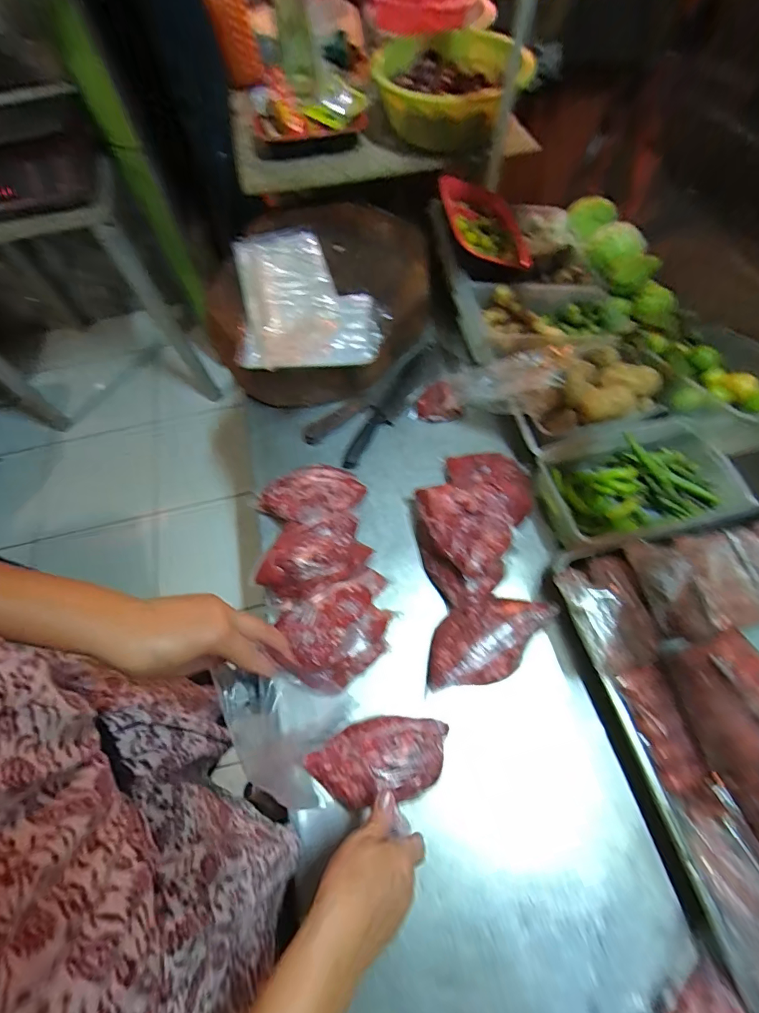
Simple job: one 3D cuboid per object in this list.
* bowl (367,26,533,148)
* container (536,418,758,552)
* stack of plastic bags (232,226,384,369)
[{"bbox_3d":[0.129,-0.832,0.827,0.254,0.114,0.263,-6,65,0],"label":"bowl"},{"bbox_3d":[0.376,-0.030,0.625,0.256,0.064,0.159,-12,65,-3],"label":"container"},{"bbox_3d":[-0.131,-0.380,0.740,0.241,0.032,0.336,-9,65,-2],"label":"stack of plastic bags"}]

